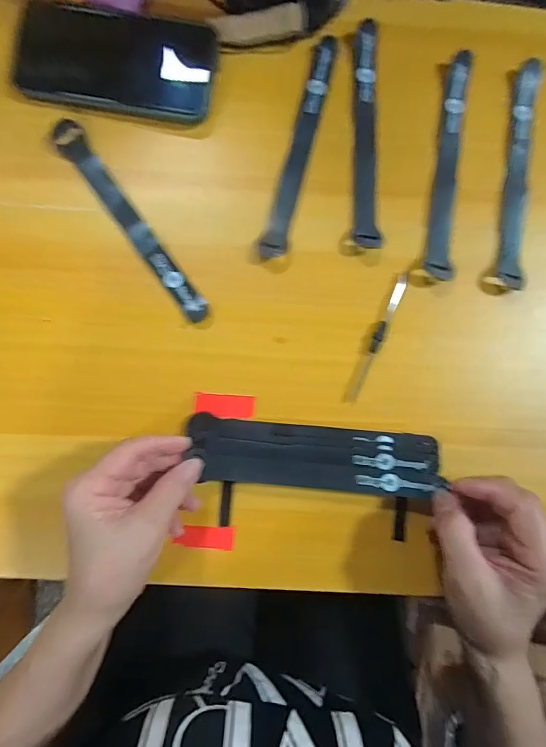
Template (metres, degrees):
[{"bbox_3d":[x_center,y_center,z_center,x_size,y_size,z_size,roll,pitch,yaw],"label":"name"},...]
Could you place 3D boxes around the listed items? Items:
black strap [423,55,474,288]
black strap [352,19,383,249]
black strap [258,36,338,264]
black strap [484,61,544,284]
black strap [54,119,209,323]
[{"bbox_3d":[0.146,-0.169,0.335,0.023,0.012,0.190,9,86,-1],"label":"black strap"},{"bbox_3d":[0.078,-0.198,0.337,0.023,0.007,0.187,0,86,-1],"label":"black strap"},{"bbox_3d":[0.024,-0.190,0.339,0.020,0.004,0.196,16,86,0],"label":"black strap"},{"bbox_3d":[0.206,-0.163,0.337,0.030,0.012,0.193,11,86,0],"label":"black strap"},{"bbox_3d":[-0.116,-0.123,0.329,0.022,0.006,0.194,-36,88,-3],"label":"black strap"}]

